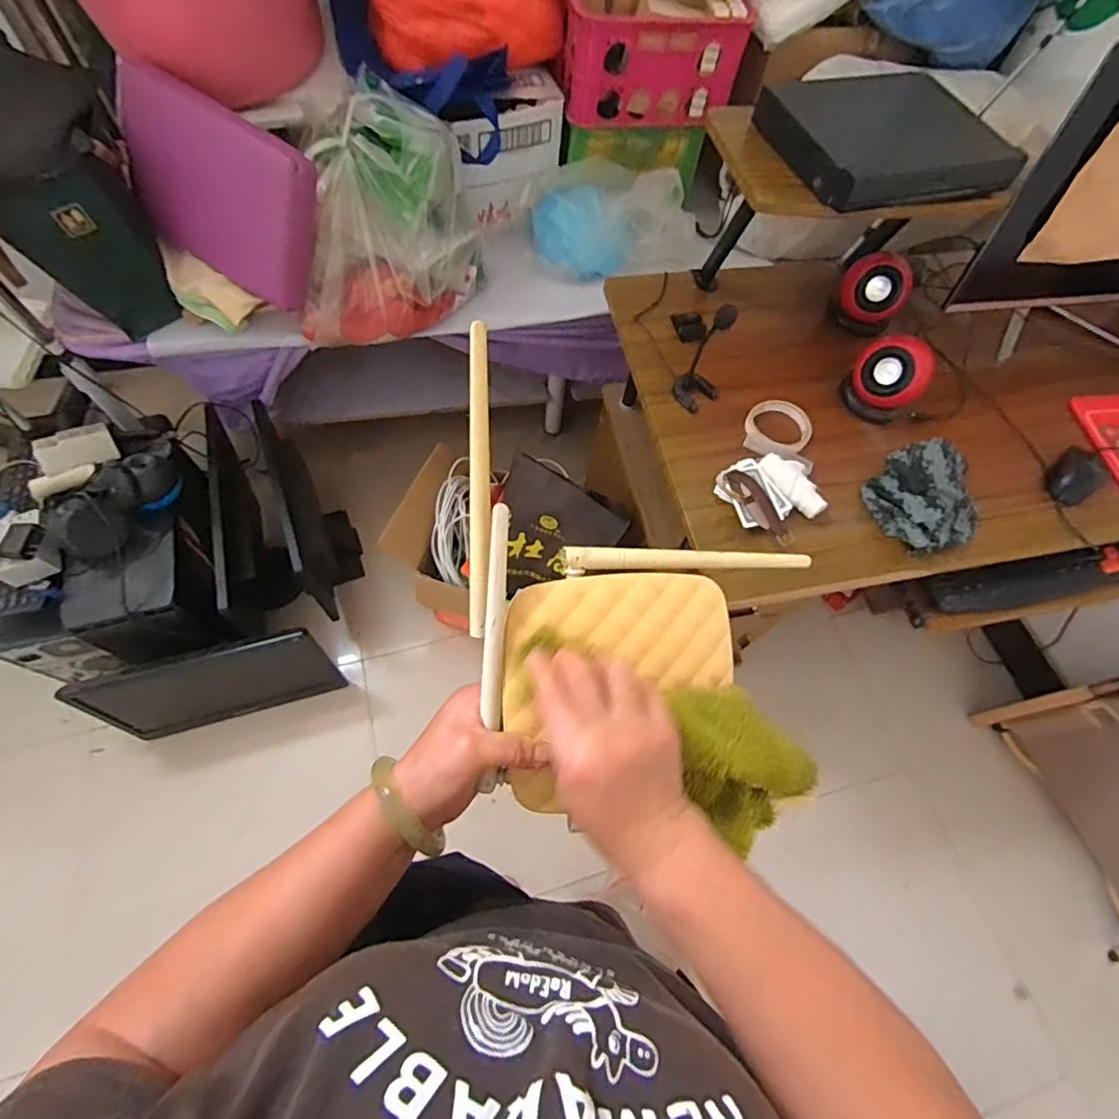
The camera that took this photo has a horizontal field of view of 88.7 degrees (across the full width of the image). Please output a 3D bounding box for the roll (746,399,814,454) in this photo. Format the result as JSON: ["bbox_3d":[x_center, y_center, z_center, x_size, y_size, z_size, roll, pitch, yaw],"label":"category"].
[{"bbox_3d":[0.325,-0.198,0.841,0.095,0.021,0.094,1,64,-3],"label":"roll"}]

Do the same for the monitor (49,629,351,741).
[{"bbox_3d":[-0.707,0.262,1.193,0.412,0.265,0.086,-16,67,-11],"label":"monitor"}]

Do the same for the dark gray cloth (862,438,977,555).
[{"bbox_3d":[0.508,-0.090,0.780,0.163,0.045,0.145,-13,66,-10],"label":"dark gray cloth"}]

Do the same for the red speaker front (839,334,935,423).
[{"bbox_3d":[0.483,-0.265,0.845,0.098,0.098,0.086,40,68,14],"label":"red speaker front"}]

